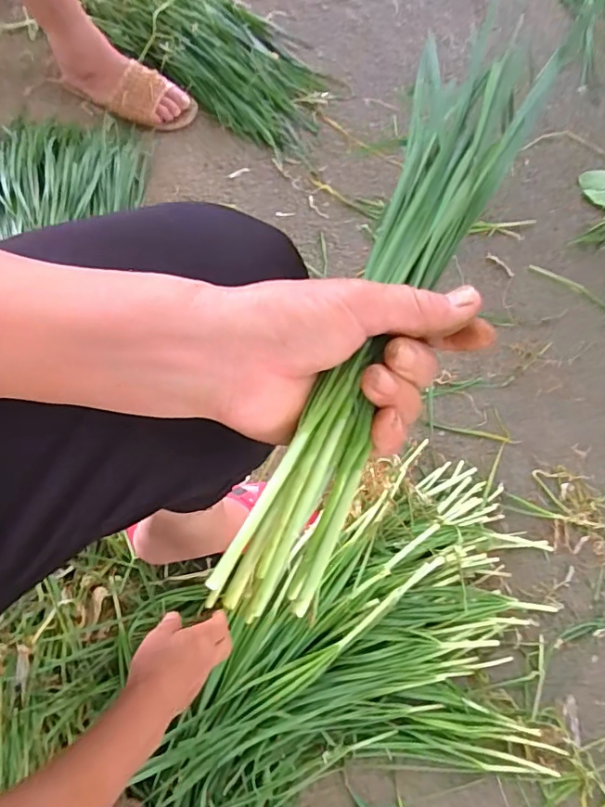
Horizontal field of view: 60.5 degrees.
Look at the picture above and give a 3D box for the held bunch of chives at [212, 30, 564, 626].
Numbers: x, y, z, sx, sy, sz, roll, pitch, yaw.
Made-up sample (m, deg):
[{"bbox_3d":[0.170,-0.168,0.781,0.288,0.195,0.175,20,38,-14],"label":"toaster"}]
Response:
[{"bbox_3d":[0.046,-0.061,0.252,0.063,0.048,0.332,23,73,6],"label":"held bunch of chives"}]

